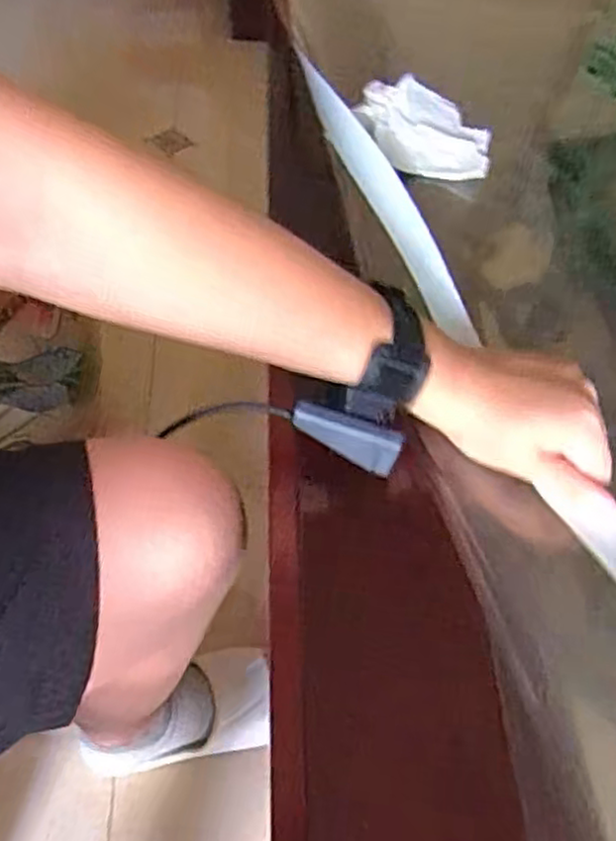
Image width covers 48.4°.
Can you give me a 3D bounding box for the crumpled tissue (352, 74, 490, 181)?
[{"bbox_3d":[0.098,-0.253,0.598,0.115,0.030,0.101,14,63,-11],"label":"crumpled tissue"}]

